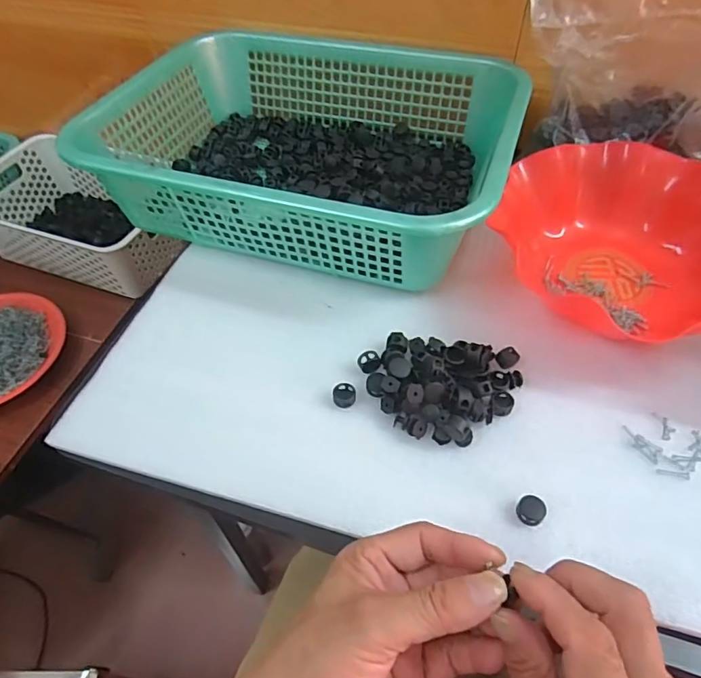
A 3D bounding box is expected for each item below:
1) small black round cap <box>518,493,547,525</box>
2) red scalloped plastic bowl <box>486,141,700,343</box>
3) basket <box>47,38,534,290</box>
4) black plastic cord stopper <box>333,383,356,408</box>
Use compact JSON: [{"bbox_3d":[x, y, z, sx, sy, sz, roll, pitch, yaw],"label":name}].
[{"bbox_3d":[0.116,0.111,0.328,0.018,0.011,0.016,37,62,25],"label":"small black round cap"},{"bbox_3d":[0.237,-0.088,0.442,0.225,0.062,0.190,7,53,7],"label":"red scalloped plastic bowl"},{"bbox_3d":[-0.038,-0.201,0.513,0.383,0.097,0.290,15,55,12],"label":"basket"},{"bbox_3d":[-0.005,0.043,0.383,0.017,0.007,0.018,2,53,3],"label":"black plastic cord stopper"}]

